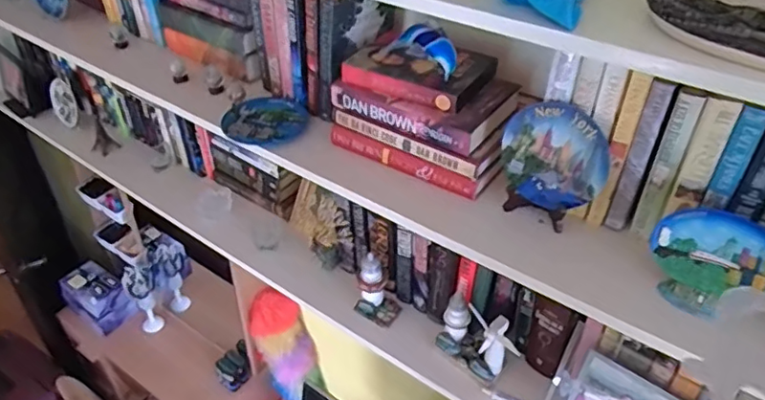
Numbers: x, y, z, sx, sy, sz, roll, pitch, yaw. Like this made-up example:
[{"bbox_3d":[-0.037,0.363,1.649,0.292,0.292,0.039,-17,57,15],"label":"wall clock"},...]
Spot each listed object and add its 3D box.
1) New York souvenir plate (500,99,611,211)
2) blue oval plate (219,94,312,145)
[{"bbox_3d":[0.220,-0.056,0.748,0.140,0.131,0.034,25,44,28],"label":"New York souvenir plate"},{"bbox_3d":[-0.192,-0.134,0.970,0.138,0.022,0.121,7,39,8],"label":"blue oval plate"}]

